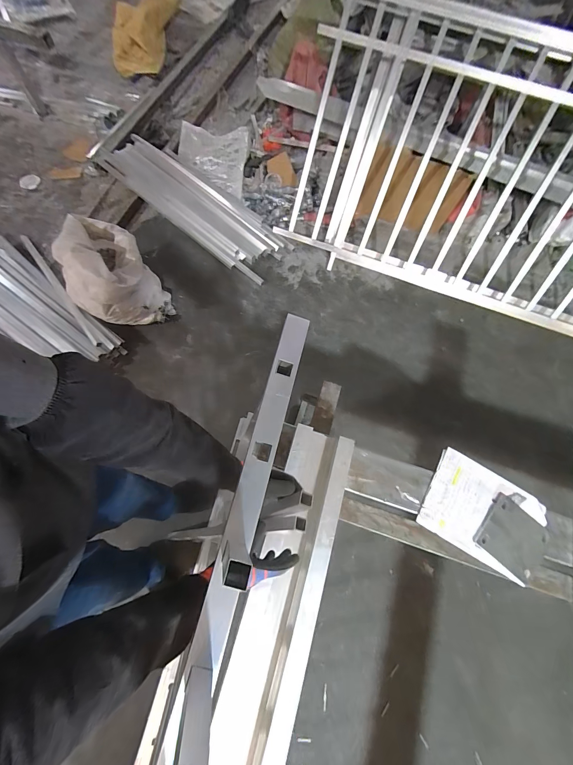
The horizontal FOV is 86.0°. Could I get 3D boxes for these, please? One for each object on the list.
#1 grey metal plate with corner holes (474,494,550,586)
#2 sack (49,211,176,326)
[{"bbox_3d":[0.568,0.387,0.768,0.153,0.010,0.151,41,73,11],"label":"grey metal plate with corner holes"},{"bbox_3d":[-0.819,-0.490,1.399,0.375,0.361,0.430,-38,77,-15],"label":"sack"}]

